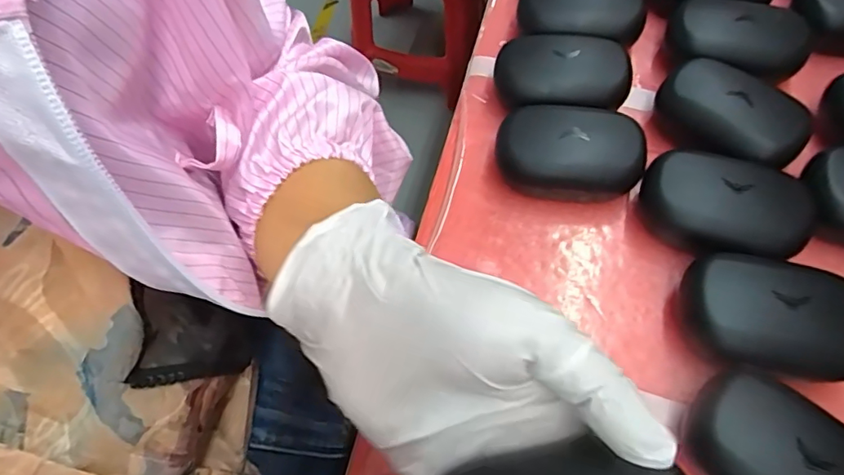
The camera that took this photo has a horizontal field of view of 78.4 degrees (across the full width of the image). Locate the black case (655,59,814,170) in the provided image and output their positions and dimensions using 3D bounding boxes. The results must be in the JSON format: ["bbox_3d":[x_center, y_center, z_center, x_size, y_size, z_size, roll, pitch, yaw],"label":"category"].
[{"bbox_3d":[0.189,-0.074,0.318,0.084,0.036,0.052,36,70,19],"label":"black case"}]

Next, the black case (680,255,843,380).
[{"bbox_3d":[0.177,0.040,0.261,0.082,0.035,0.059,10,64,8],"label":"black case"}]

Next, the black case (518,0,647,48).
[{"bbox_3d":[0.113,-0.154,0.365,0.086,0.030,0.053,13,65,10],"label":"black case"}]

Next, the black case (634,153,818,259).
[{"bbox_3d":[0.168,-0.016,0.290,0.083,0.034,0.059,14,65,10],"label":"black case"}]

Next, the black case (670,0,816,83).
[{"bbox_3d":[0.209,-0.127,0.345,0.084,0.035,0.044,15,65,10],"label":"black case"}]

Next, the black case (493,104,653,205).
[{"bbox_3d":[0.089,-0.052,0.315,0.085,0.038,0.056,14,65,10],"label":"black case"}]

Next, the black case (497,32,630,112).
[{"bbox_3d":[0.092,-0.104,0.343,0.083,0.037,0.055,3,63,5],"label":"black case"}]

